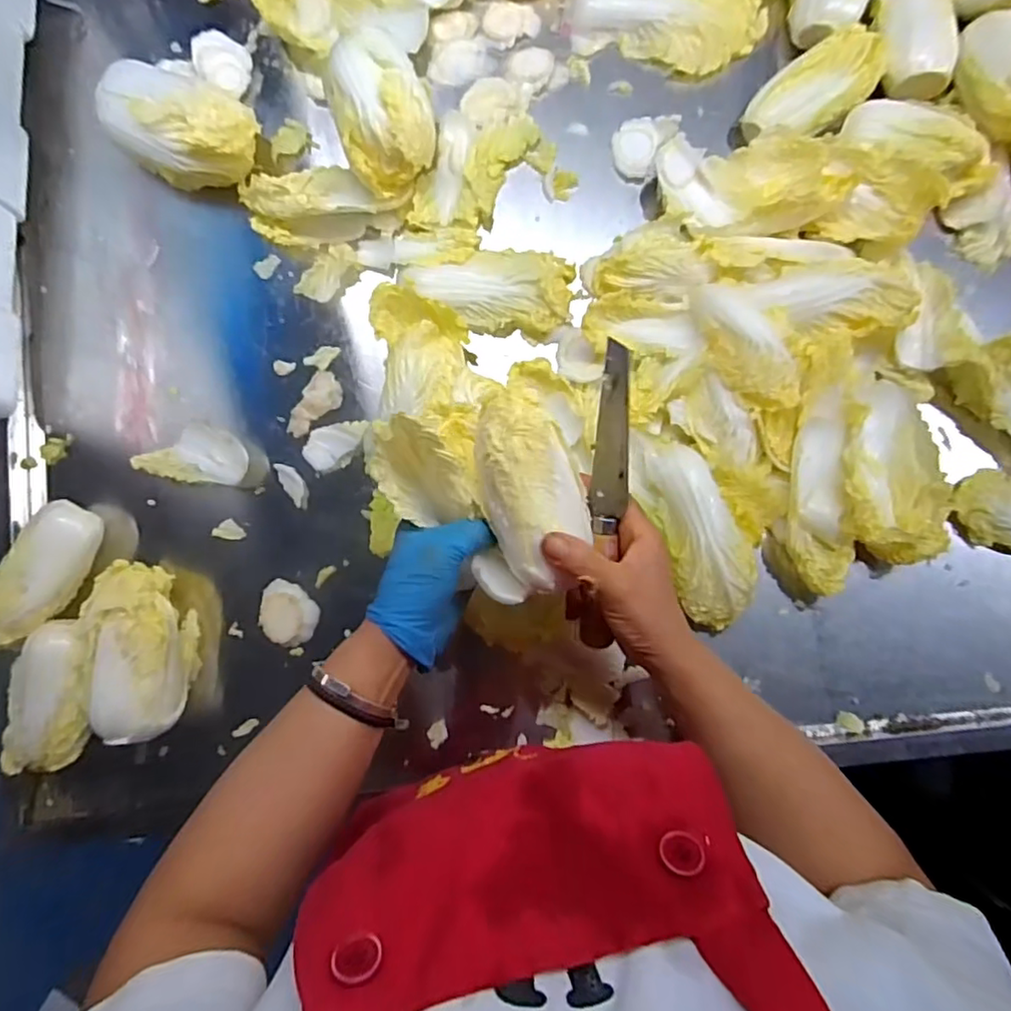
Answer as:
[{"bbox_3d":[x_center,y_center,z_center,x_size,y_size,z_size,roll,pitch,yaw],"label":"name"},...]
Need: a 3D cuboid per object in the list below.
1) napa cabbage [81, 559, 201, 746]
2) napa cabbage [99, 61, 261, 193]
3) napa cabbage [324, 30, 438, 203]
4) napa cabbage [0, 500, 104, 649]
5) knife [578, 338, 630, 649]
[{"bbox_3d":[-0.287,0.112,0.492,0.062,0.057,0.133,-9,83,4],"label":"napa cabbage"},{"bbox_3d":[-0.279,-0.325,0.533,0.131,0.057,0.085,23,86,7],"label":"napa cabbage"},{"bbox_3d":[-0.101,-0.326,0.516,0.075,0.063,0.116,-20,83,2],"label":"napa cabbage"},{"bbox_3d":[-0.374,0.057,0.499,0.042,0.038,0.121,25,87,7],"label":"napa cabbage"},{"bbox_3d":[0.067,-0.003,0.407,0.022,0.015,0.196,3,102,6],"label":"knife"}]

